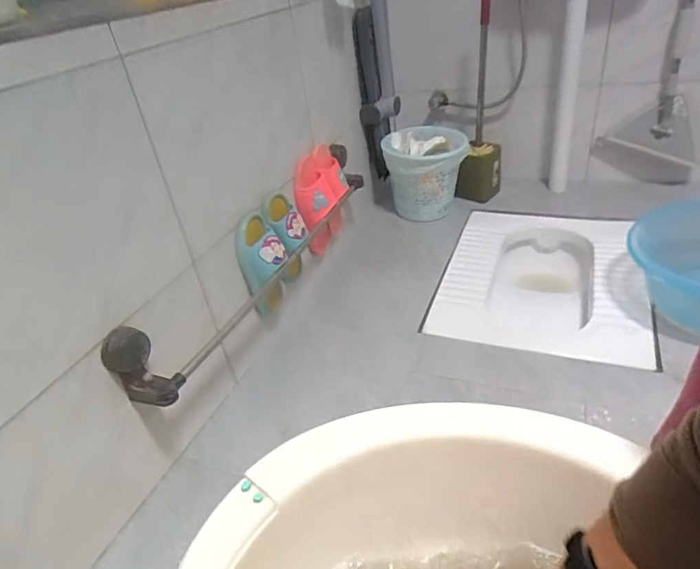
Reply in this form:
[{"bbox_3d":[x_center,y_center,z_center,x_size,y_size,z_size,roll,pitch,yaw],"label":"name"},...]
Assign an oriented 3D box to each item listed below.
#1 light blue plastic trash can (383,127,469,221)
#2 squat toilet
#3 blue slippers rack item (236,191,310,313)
[{"bbox_3d":[0.214,-0.310,1.395,0.224,0.218,0.237,-2,34,11],"label":"light blue plastic trash can"},{"bbox_3d":[0.456,0.003,1.189,0.424,0.127,0.582,5,36,21],"label":"squat toilet"},{"bbox_3d":[-0.140,-0.055,0.952,0.071,0.190,0.205,4,35,19],"label":"blue slippers rack item"}]

